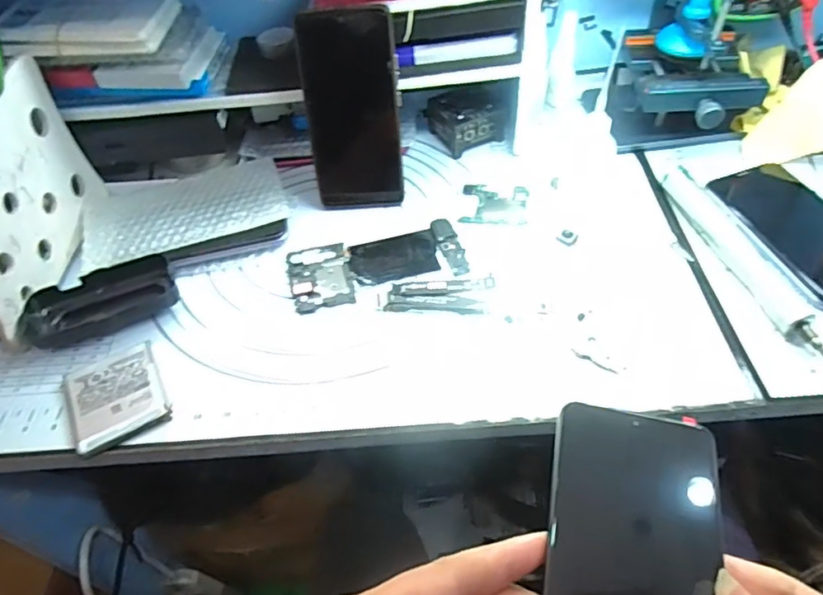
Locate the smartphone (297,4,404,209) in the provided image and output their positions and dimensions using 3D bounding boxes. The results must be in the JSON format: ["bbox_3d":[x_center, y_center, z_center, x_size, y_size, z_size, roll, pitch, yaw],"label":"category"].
[{"bbox_3d":[-0.047,-0.149,0.466,0.072,0.161,0.009,-4,31,0],"label":"smartphone"}]

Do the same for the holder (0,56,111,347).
[{"bbox_3d":[-0.326,-0.067,0.432,0.078,0.136,0.182,1,50,5],"label":"holder"}]

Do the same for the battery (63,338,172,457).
[{"bbox_3d":[-0.207,0.069,0.395,0.062,0.006,0.071,-26,53,-17],"label":"battery"}]

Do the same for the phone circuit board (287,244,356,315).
[{"bbox_3d":[-0.074,-0.018,0.458,0.049,0.004,0.064,-12,50,-6],"label":"phone circuit board"}]

